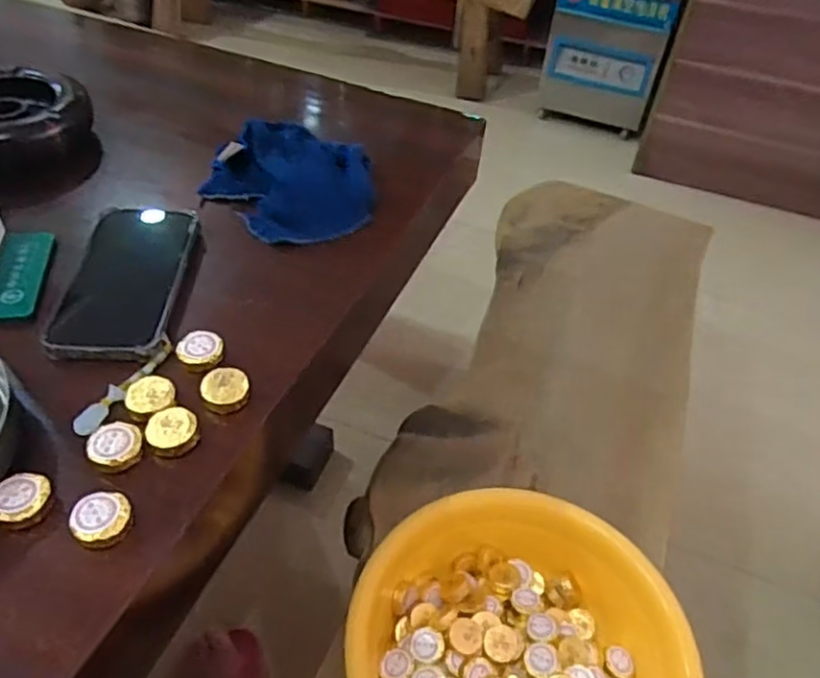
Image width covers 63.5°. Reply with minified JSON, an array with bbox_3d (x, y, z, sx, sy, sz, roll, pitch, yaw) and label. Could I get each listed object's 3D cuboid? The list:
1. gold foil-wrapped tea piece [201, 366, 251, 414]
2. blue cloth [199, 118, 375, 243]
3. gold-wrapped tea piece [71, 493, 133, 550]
[{"bbox_3d":[-0.125,0.034,0.447,0.030,0.015,0.028,3,45,-3],"label":"gold foil-wrapped tea piece"},{"bbox_3d":[-0.110,-0.146,0.613,0.158,0.039,0.143,10,45,4],"label":"blue cloth"},{"bbox_3d":[-0.174,0.100,0.372,0.031,0.008,0.031,3,45,-3],"label":"gold-wrapped tea piece"}]

